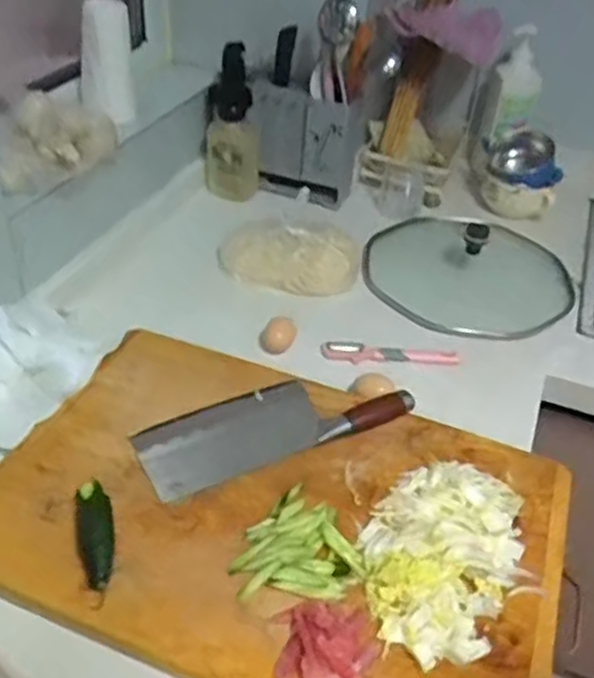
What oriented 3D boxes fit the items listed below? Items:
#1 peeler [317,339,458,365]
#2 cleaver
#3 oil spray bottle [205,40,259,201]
[{"bbox_3d":[0.122,0.019,0.941,0.178,0.019,0.028,3,39,-2],"label":"peeler"},{"bbox_3d":[-0.025,0.087,0.798,0.301,0.036,0.107,-13,42,-22],"label":"cleaver"},{"bbox_3d":[-0.102,-0.337,1.125,0.080,0.223,0.075,-1,39,-8],"label":"oil spray bottle"}]

